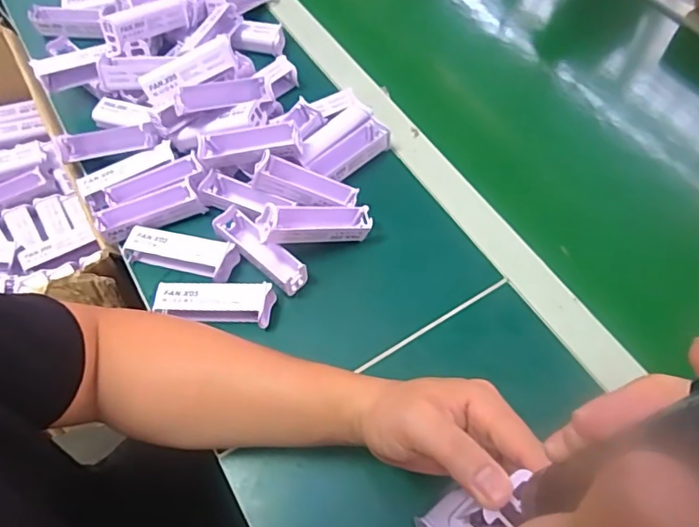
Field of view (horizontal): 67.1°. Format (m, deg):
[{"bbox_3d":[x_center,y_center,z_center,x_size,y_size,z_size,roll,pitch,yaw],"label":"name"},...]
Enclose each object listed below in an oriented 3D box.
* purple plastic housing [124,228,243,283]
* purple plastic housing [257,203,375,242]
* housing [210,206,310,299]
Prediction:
[{"bbox_3d":[-0.161,-0.010,0.503,0.107,0.024,0.029,11,61,7],"label":"purple plastic housing"},{"bbox_3d":[-0.032,-0.038,0.489,0.103,0.031,0.026,-2,59,-18],"label":"purple plastic housing"},{"bbox_3d":[-0.083,-0.013,0.498,0.098,0.037,0.031,36,66,19],"label":"housing"}]

